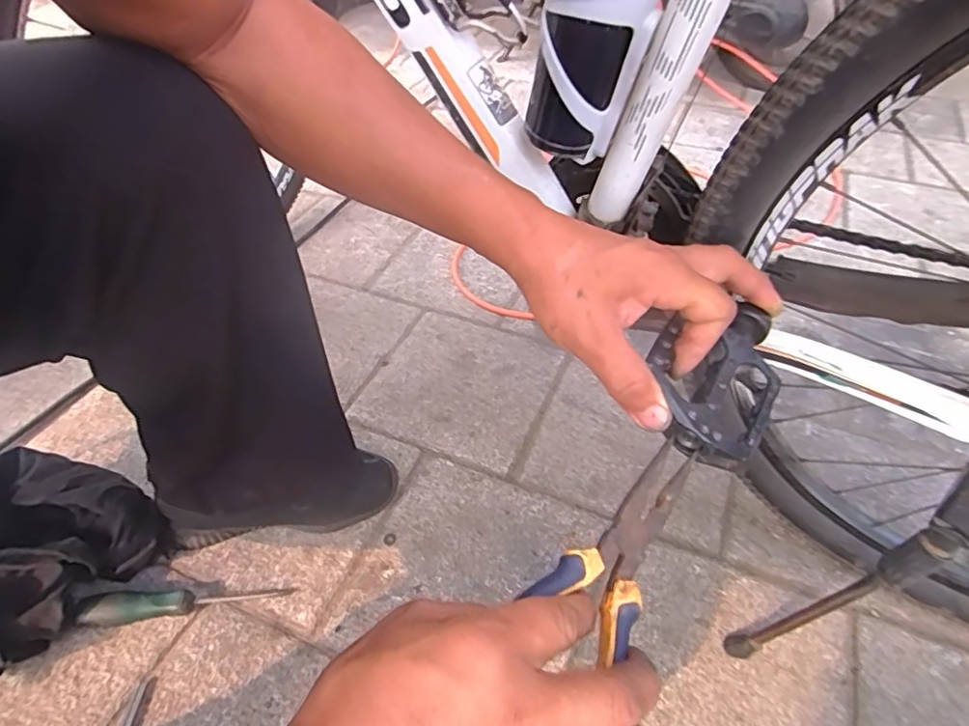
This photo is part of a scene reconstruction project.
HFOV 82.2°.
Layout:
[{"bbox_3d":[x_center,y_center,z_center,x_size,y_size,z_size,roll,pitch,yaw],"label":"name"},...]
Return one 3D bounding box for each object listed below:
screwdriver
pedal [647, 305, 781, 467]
[{"bbox_3d":[-0.313,0.256,0.591,0.202,0.027,0.028,1,45,-15],"label":"screwdriver"},{"bbox_3d":[0.148,0.005,0.358,0.085,0.019,0.114,42,59,-2],"label":"pedal"}]

